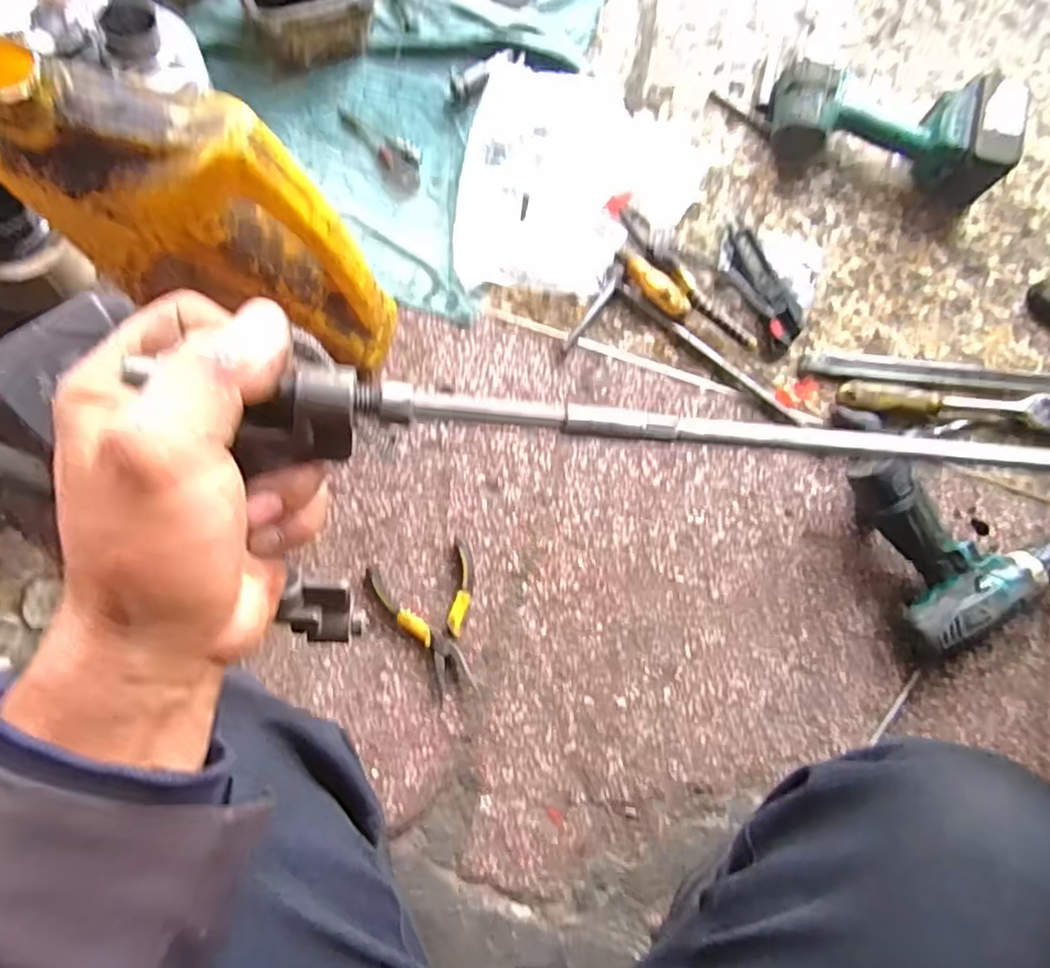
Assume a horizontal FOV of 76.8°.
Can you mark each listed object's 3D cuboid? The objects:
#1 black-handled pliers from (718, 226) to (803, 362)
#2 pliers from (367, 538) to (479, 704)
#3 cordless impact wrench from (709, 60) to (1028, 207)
[{"bbox_3d":[0.248,-0.205,0.696,0.056,0.027,0.140,-25,83,-7],"label":"black-handled pliers"},{"bbox_3d":[-0.080,0.132,0.626,0.095,0.013,0.134,-20,83,-7],"label":"pliers"},{"bbox_3d":[0.361,-0.393,0.707,0.298,0.078,0.117,14,80,-2],"label":"cordless impact wrench"}]

